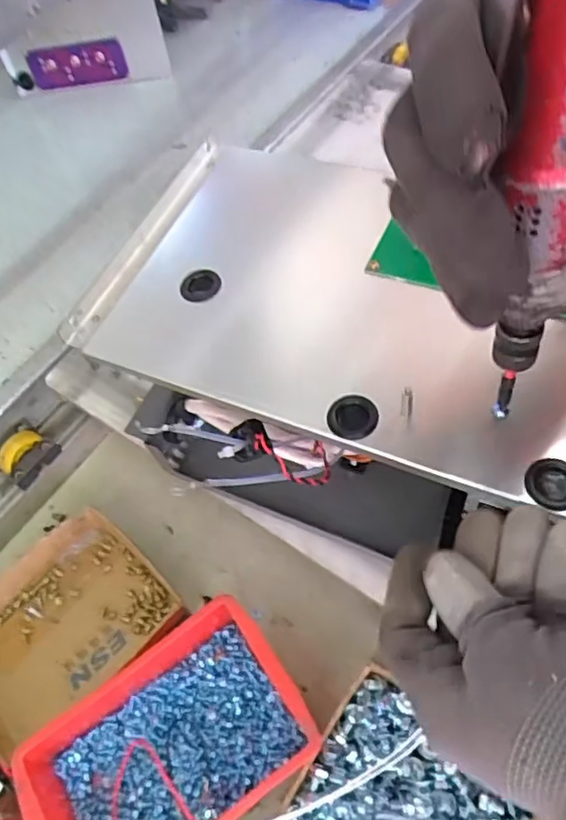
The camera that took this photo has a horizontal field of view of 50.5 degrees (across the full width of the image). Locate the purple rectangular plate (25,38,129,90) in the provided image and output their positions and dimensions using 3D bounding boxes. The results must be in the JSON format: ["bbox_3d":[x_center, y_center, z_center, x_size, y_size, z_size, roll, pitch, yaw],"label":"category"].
[{"bbox_3d":[-0.285,-0.480,0.835,0.129,0.050,0.014,-6,45,3],"label":"purple rectangular plate"}]

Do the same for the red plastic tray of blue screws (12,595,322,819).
[{"bbox_3d":[-0.084,0.252,0.447,0.198,0.067,0.133,-34,61,-13],"label":"red plastic tray of blue screws"}]

